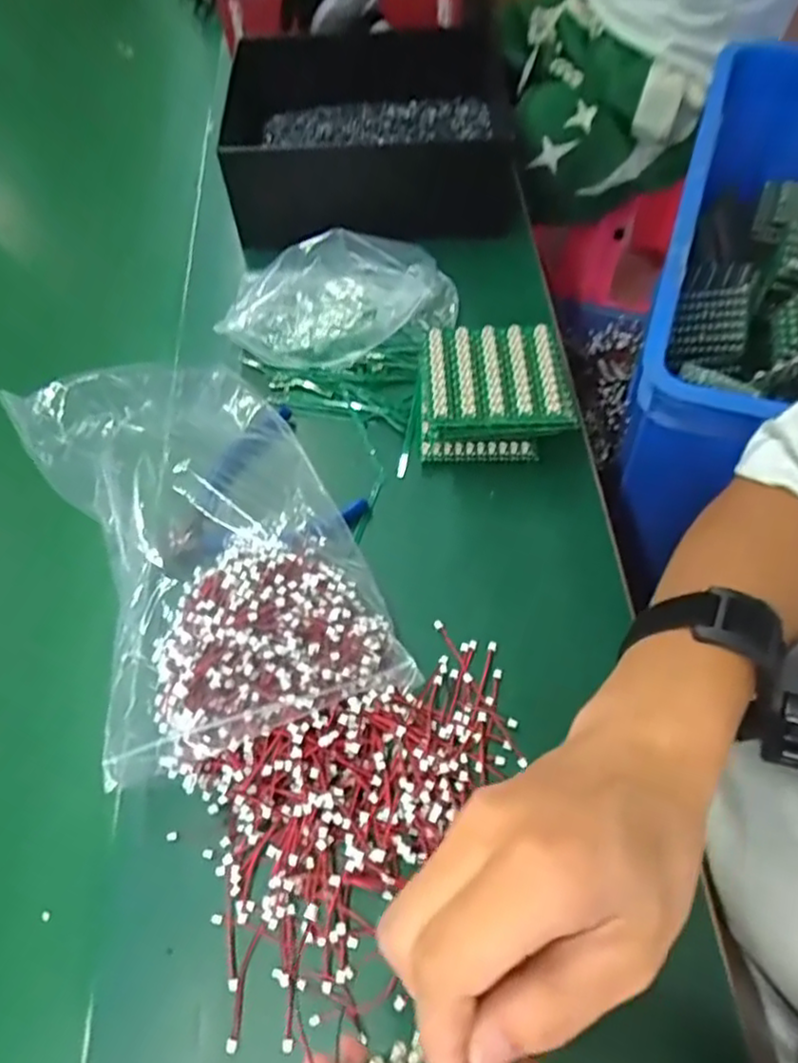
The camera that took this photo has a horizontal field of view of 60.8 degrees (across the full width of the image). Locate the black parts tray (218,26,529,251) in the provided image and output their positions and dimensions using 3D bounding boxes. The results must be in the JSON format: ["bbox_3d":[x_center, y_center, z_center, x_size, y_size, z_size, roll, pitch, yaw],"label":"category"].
[{"bbox_3d":[-0.026,-0.361,0.605,0.229,0.082,0.222,-5,59,0],"label":"black parts tray"}]

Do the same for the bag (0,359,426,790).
[{"bbox_3d":[-0.106,0.000,0.374,0.158,0.113,0.226,-21,61,-9],"label":"bag"}]

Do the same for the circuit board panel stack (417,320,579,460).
[{"bbox_3d":[0.065,-0.095,0.461,0.098,0.044,0.082,-1,60,3],"label":"circuit board panel stack"}]

